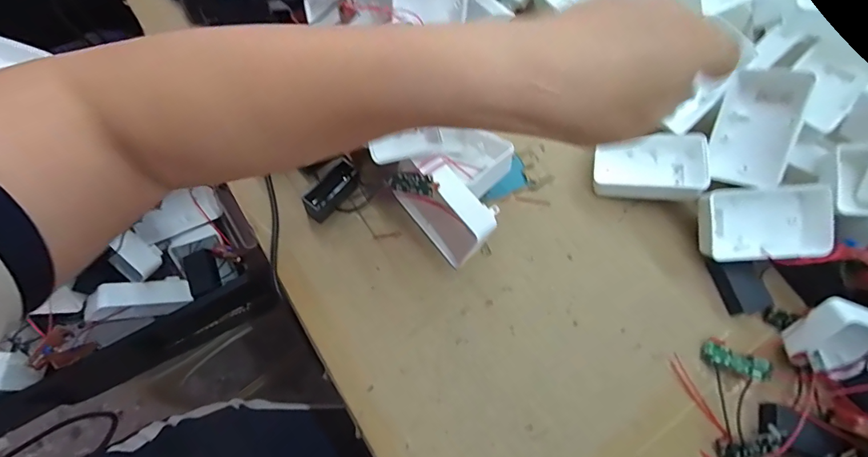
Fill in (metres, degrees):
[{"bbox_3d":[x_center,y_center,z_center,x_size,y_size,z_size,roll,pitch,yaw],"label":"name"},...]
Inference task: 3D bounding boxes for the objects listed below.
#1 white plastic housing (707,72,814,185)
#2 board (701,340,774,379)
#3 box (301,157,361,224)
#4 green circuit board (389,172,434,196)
[{"bbox_3d":[0.269,-0.084,0.351,0.055,0.017,0.093,22,107,41],"label":"white plastic housing"},{"bbox_3d":[0.235,0.103,0.327,0.045,0.005,0.017,18,70,33],"label":"board"},{"bbox_3d":[-0.082,-0.031,0.346,0.018,0.031,0.053,37,68,10],"label":"box"},{"bbox_3d":[-0.018,-0.034,0.312,0.045,0.004,0.016,13,112,41],"label":"green circuit board"}]

